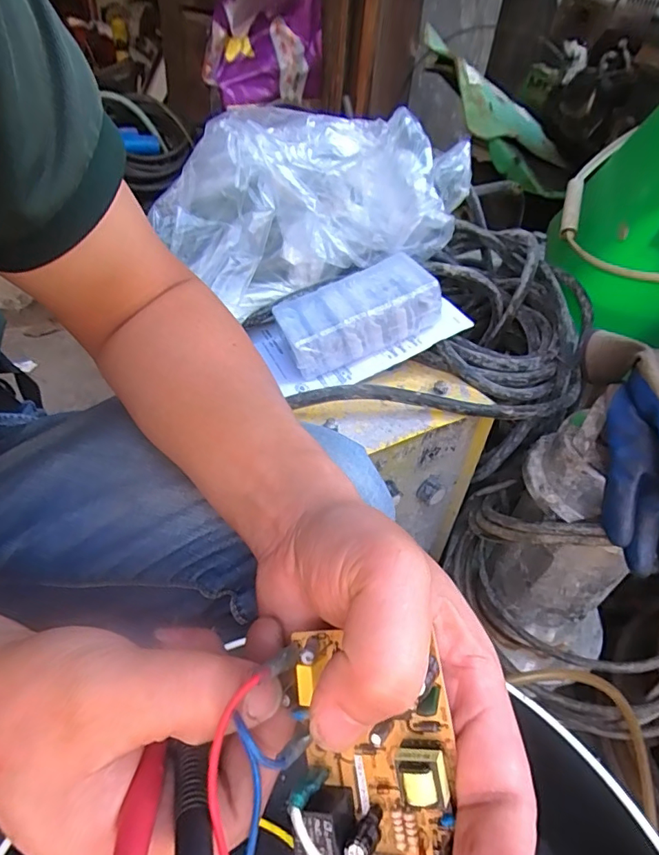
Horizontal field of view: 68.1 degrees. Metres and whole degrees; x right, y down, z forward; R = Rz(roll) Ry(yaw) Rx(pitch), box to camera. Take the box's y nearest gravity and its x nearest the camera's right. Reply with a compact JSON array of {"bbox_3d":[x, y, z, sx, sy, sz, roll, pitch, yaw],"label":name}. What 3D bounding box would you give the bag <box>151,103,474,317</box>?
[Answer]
[{"bbox_3d":[-0.015,-0.223,0.503,0.301,0.159,0.093,-2,40,-9],"label":"bag"}]

